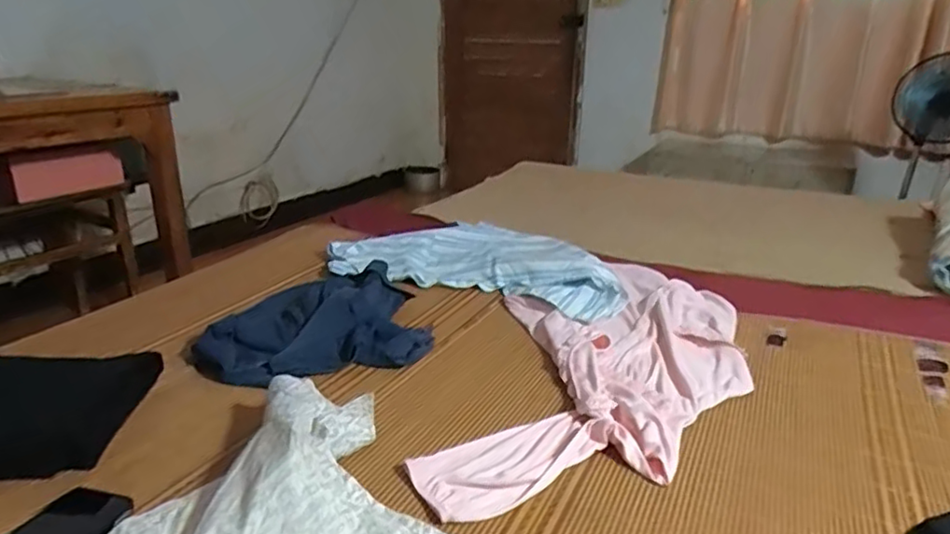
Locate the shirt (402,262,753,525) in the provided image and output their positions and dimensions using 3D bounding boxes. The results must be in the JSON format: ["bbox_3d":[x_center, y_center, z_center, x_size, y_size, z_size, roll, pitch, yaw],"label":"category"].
[{"bbox_3d":[0.210,0.148,0.956,0.391,0.037,0.727,7,21,14],"label":"shirt"}]

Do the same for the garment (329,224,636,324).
[{"bbox_3d":[0.023,-0.019,1.325,0.598,0.048,0.369,10,22,22],"label":"garment"}]

